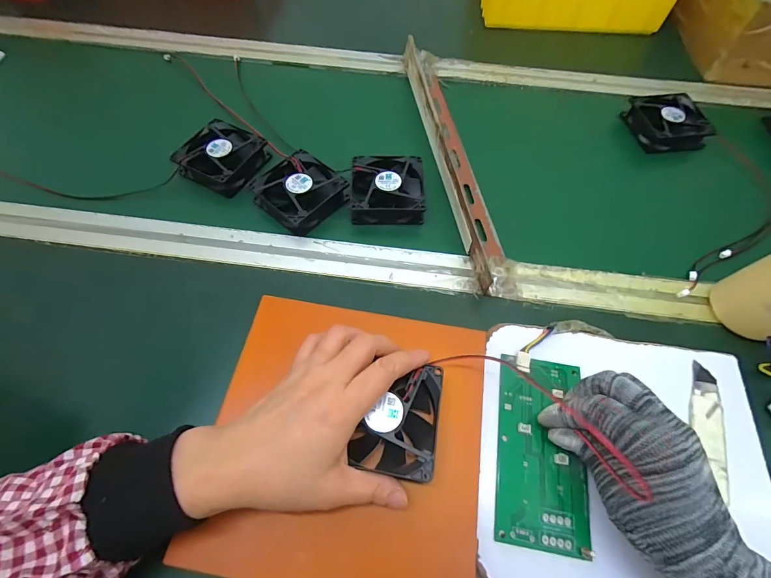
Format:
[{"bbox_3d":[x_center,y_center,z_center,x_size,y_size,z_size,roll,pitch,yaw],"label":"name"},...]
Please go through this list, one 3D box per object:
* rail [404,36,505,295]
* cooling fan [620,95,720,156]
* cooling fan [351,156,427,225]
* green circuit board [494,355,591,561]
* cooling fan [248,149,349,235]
[{"bbox_3d":[0.076,-0.169,0.446,0.050,0.034,0.383,-7,61,-5],"label":"rail"},{"bbox_3d":[0.360,-0.216,0.482,0.076,0.027,0.082,-7,61,-5],"label":"cooling fan"},{"bbox_3d":[0.003,-0.114,0.418,0.078,0.023,0.084,2,61,0],"label":"cooling fan"},{"bbox_3d":[0.117,0.118,0.284,0.063,0.009,0.132,7,63,3],"label":"green circuit board"},{"bbox_3d":[-0.094,-0.108,0.413,0.084,0.026,0.082,40,68,19],"label":"cooling fan"}]

